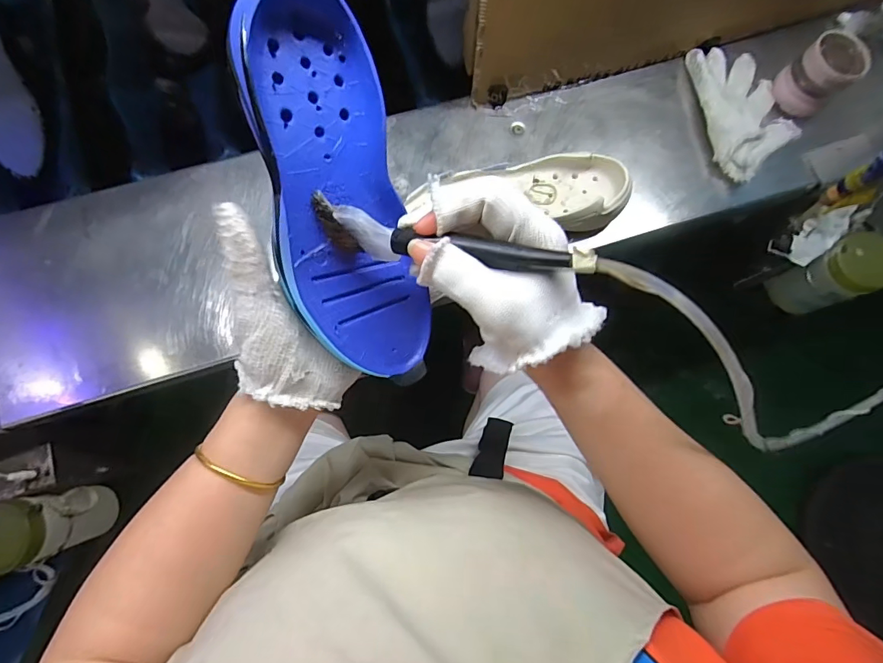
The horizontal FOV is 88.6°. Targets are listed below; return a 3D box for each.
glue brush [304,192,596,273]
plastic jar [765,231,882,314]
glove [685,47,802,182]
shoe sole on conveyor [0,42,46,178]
[{"bbox_3d":[0.002,-0.051,0.253,0.162,0.037,0.018,12,73,21],"label":"glue brush"},{"bbox_3d":[0.539,-0.073,0.632,0.078,0.141,0.072,1,78,-3],"label":"plastic jar"},{"bbox_3d":[0.371,-0.271,0.560,0.106,0.033,0.185,-6,78,-5],"label":"glove"},{"bbox_3d":[-0.544,-0.298,0.560,0.065,0.010,0.200,-12,101,-14],"label":"shoe sole on conveyor"}]

